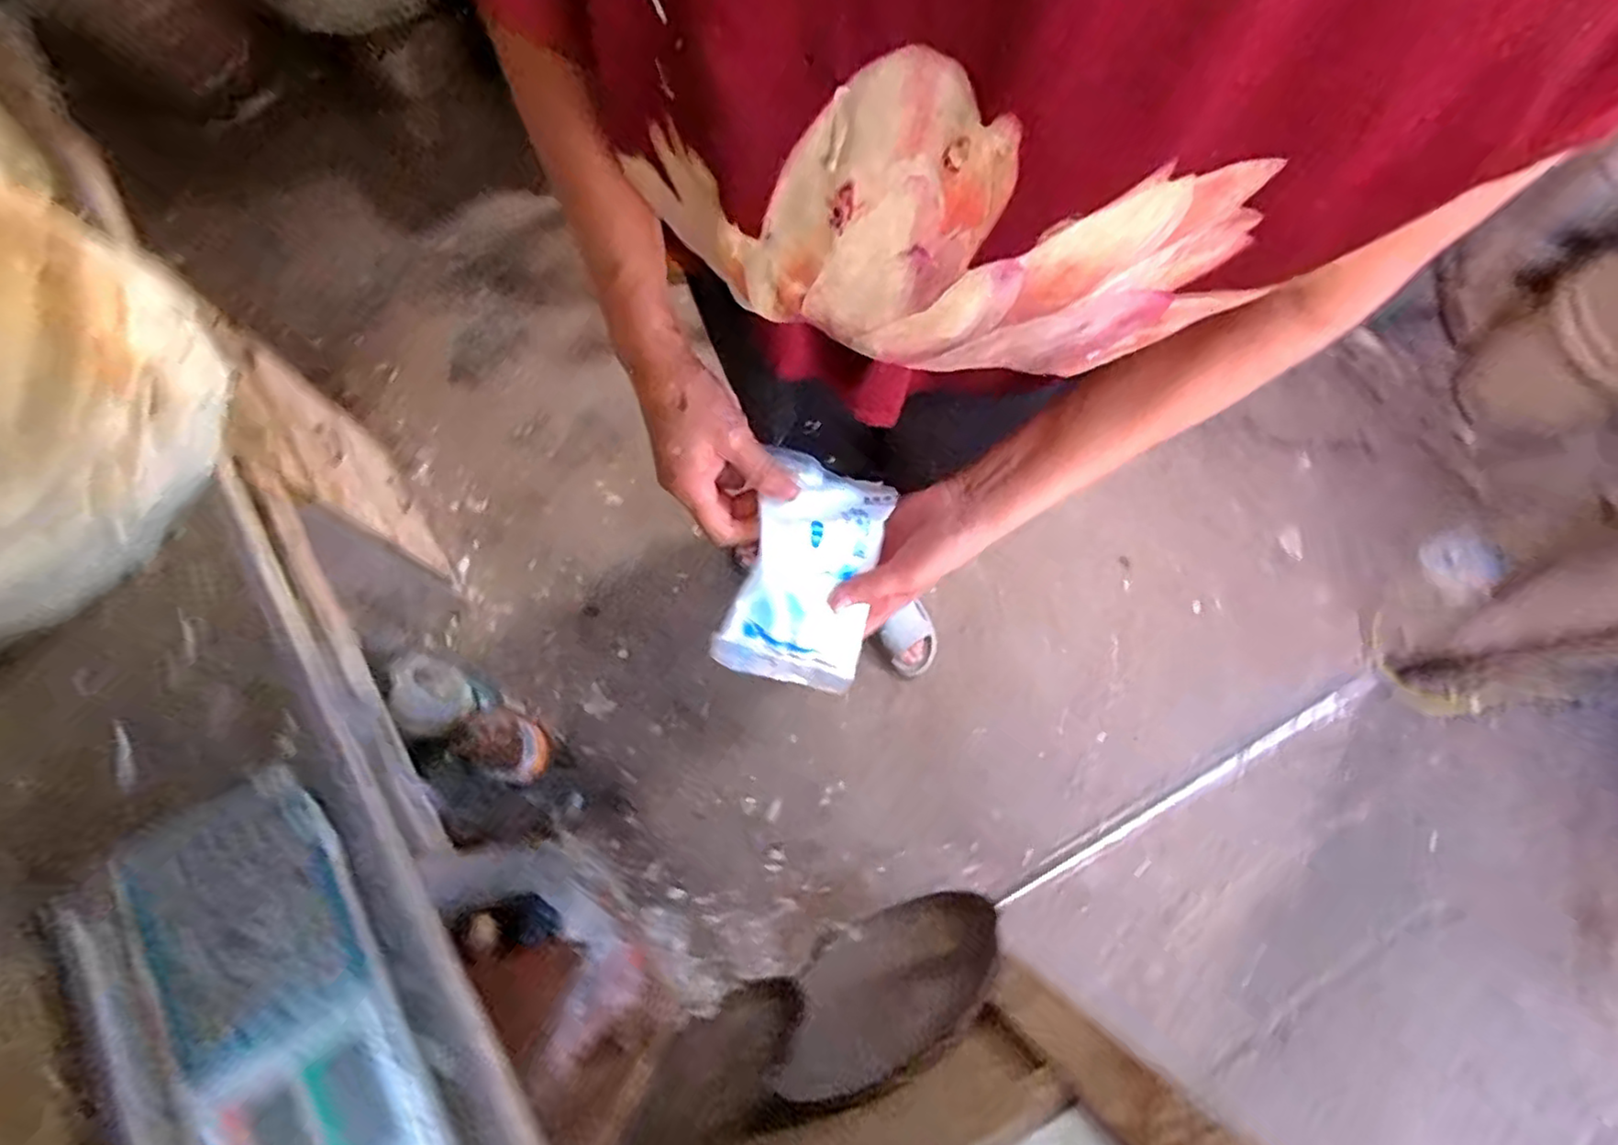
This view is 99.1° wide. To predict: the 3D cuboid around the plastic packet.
[{"bbox_3d":[-0.001,0.003,0.498,0.109,0.041,0.160,13,97,-34],"label":"plastic packet"}]

